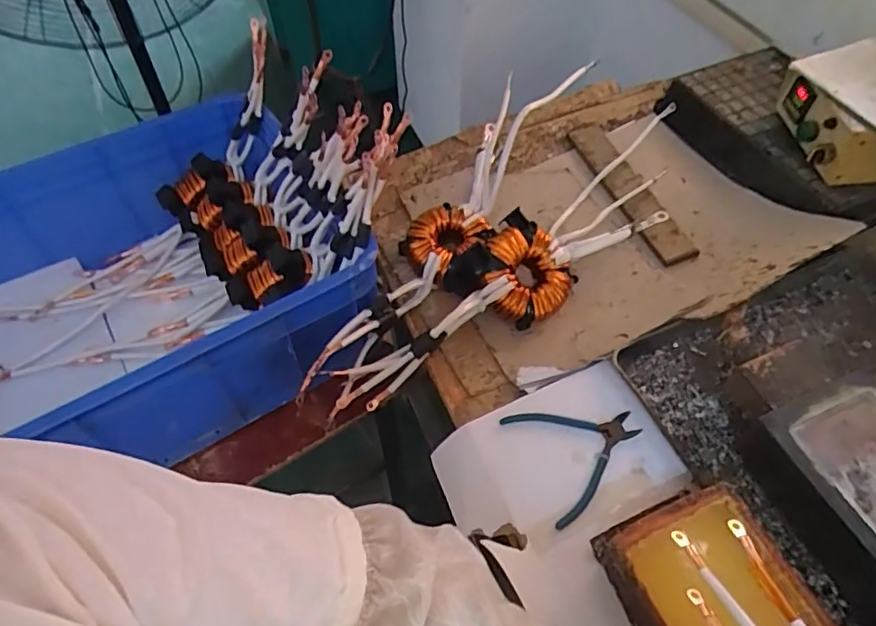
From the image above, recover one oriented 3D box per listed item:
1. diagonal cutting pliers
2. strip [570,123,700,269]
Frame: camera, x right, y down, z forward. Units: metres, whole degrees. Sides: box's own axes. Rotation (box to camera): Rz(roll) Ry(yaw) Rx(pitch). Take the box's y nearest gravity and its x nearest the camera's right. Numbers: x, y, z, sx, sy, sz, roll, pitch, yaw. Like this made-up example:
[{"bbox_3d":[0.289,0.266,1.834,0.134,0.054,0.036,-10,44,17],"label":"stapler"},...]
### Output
[{"bbox_3d":[0.155,0.145,0.614,0.131,0.009,0.124,-21,57,-14],"label":"diagonal cutting pliers"},{"bbox_3d":[0.290,-0.194,0.866,0.060,0.021,0.296,-14,55,-10],"label":"strip"}]

